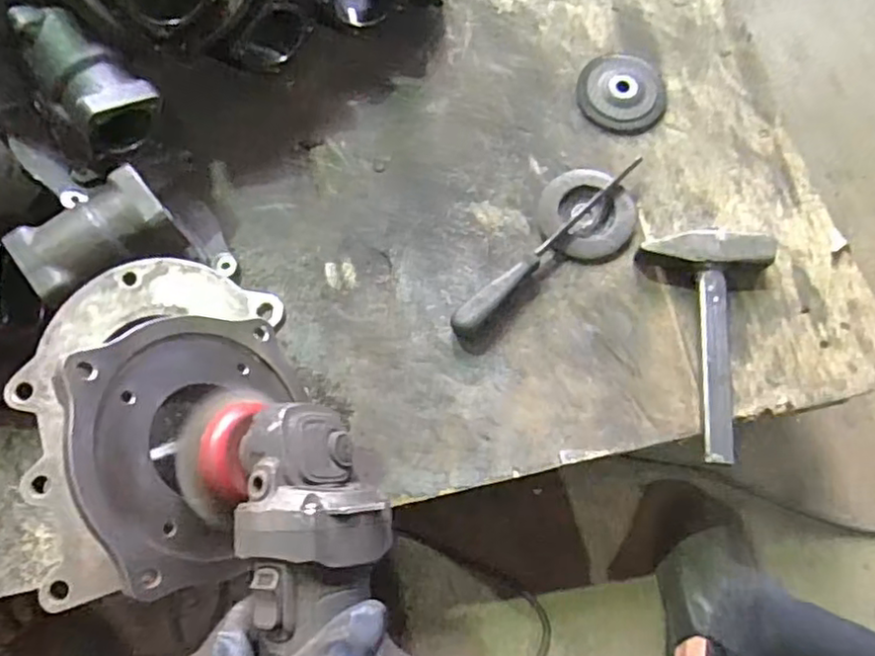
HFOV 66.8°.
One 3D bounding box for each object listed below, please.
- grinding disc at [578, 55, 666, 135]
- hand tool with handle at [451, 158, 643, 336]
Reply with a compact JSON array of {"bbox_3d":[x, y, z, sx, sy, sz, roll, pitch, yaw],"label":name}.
[{"bbox_3d":[0.202,-0.258,0.724,0.094,0.015,0.090,0,74,-1],"label":"grinding disc"},{"bbox_3d":[0.111,-0.086,0.662,0.027,0.032,0.261,44,78,10],"label":"hand tool with handle"}]

